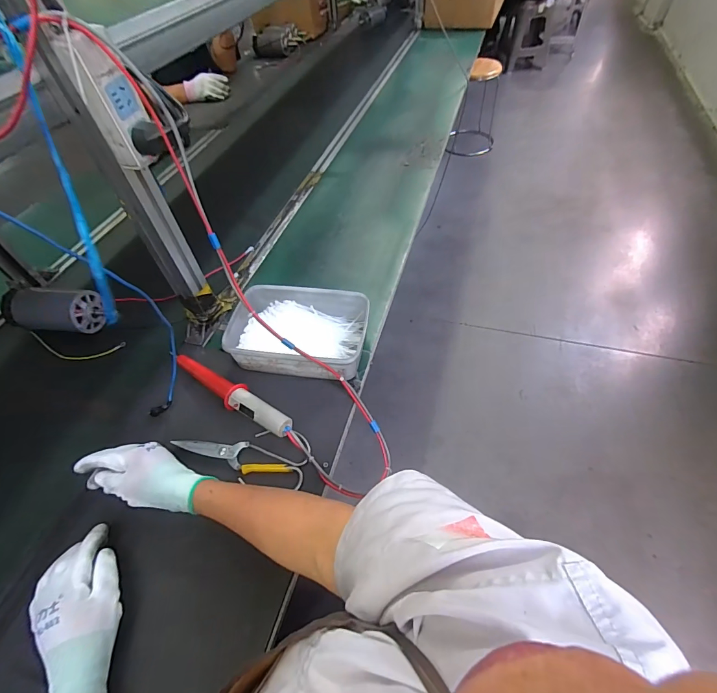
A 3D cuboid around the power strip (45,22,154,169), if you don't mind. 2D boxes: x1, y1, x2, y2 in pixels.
[{"bbox_3d":[-0.269,-0.269,0.413,0.027,0.128,0.054,22,54,18],"label":"power strip"}]

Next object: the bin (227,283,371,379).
[{"bbox_3d":[-0.098,-0.023,0.640,0.225,0.065,0.154,7,52,9],"label":"bin"}]

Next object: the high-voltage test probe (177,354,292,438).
[{"bbox_3d":[-0.205,0.073,0.594,0.254,0.040,0.041,28,57,23],"label":"high-voltage test probe"}]

